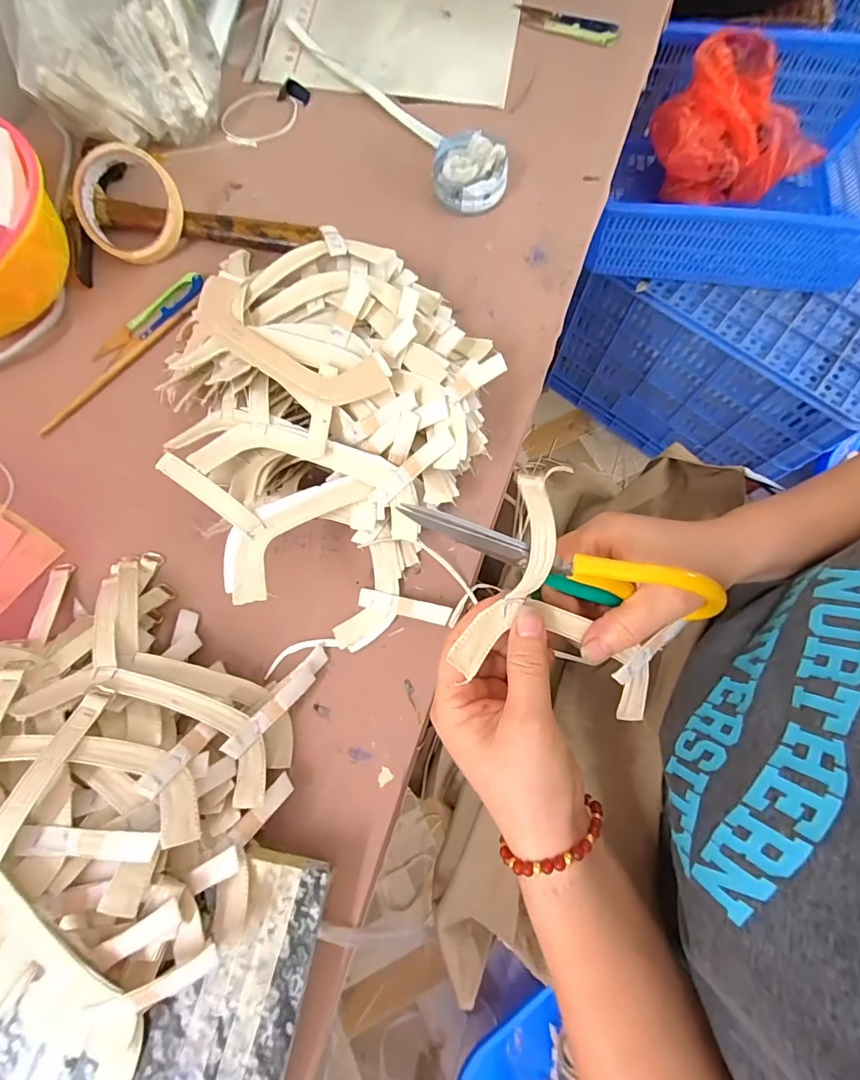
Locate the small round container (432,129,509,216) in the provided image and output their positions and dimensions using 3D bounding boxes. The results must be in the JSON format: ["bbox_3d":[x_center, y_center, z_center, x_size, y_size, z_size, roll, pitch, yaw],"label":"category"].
[{"bbox_3d":[0.039,-0.358,0.454,0.068,0.033,0.075,3,75,0],"label":"small round container"}]

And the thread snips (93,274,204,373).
[{"bbox_3d":[-0.250,-0.199,0.423,0.116,0.010,0.025,-43,79,-11],"label":"thread snips"}]

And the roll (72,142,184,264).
[{"bbox_3d":[-0.270,-0.302,0.426,0.089,0.023,0.088,-31,104,6],"label":"roll"}]

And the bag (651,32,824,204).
[{"bbox_3d":[0.475,-0.674,0.776,0.236,0.127,0.219,-13,75,-4],"label":"bag"}]

